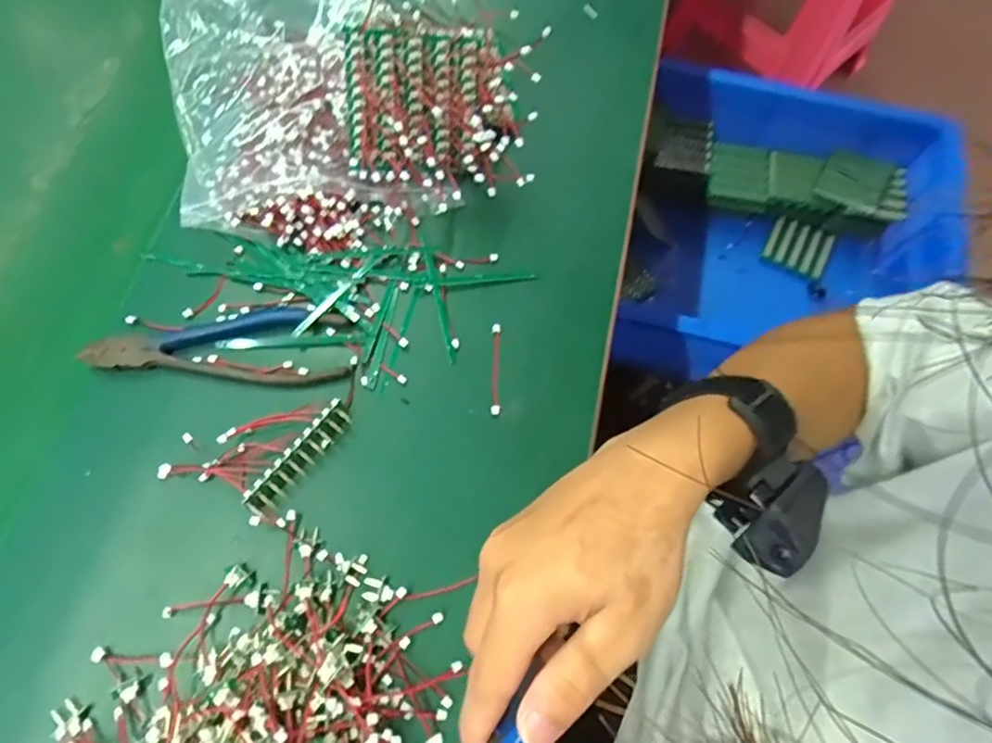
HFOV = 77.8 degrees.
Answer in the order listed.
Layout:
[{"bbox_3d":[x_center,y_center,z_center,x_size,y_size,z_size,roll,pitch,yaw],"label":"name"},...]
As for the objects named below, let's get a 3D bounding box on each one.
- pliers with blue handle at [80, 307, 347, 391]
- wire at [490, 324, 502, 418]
[{"bbox_3d":[-0.162,-0.017,0.363,0.144,0.009,0.051,1,69,-3],"label":"pliers with blue handle"},{"bbox_3d":[0.000,-0.002,0.375,0.006,0.004,0.058,2,70,-2],"label":"wire"}]

